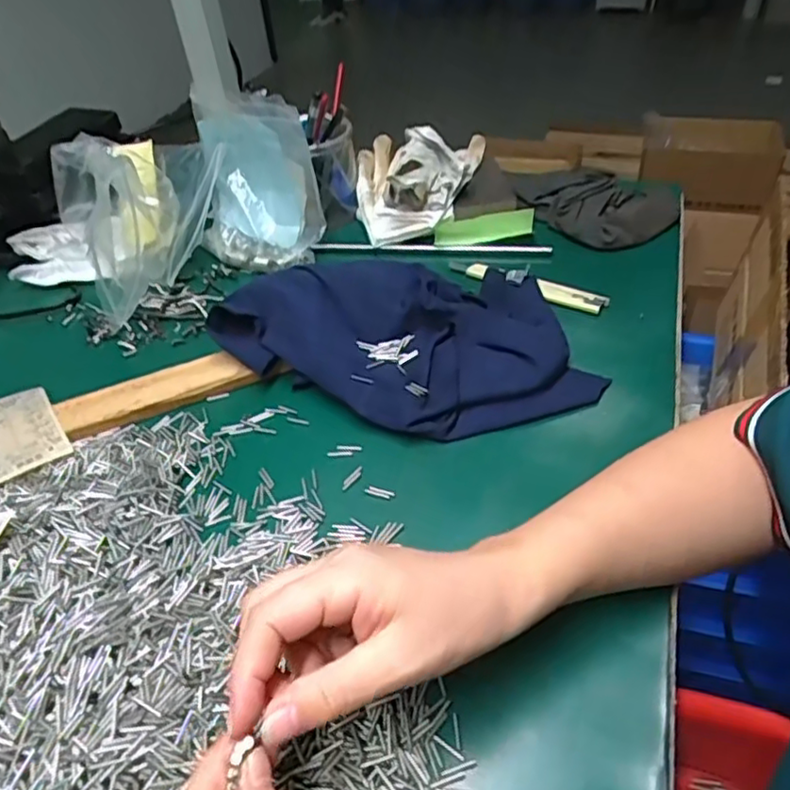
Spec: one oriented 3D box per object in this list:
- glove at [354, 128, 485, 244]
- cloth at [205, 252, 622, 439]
[{"bbox_3d":[0.026,-0.226,0.662,0.132,0.068,0.163,1,44,6],"label":"glove"},{"bbox_3d":[0.028,-0.059,0.507,0.272,0.054,0.200,20,49,24],"label":"cloth"}]

